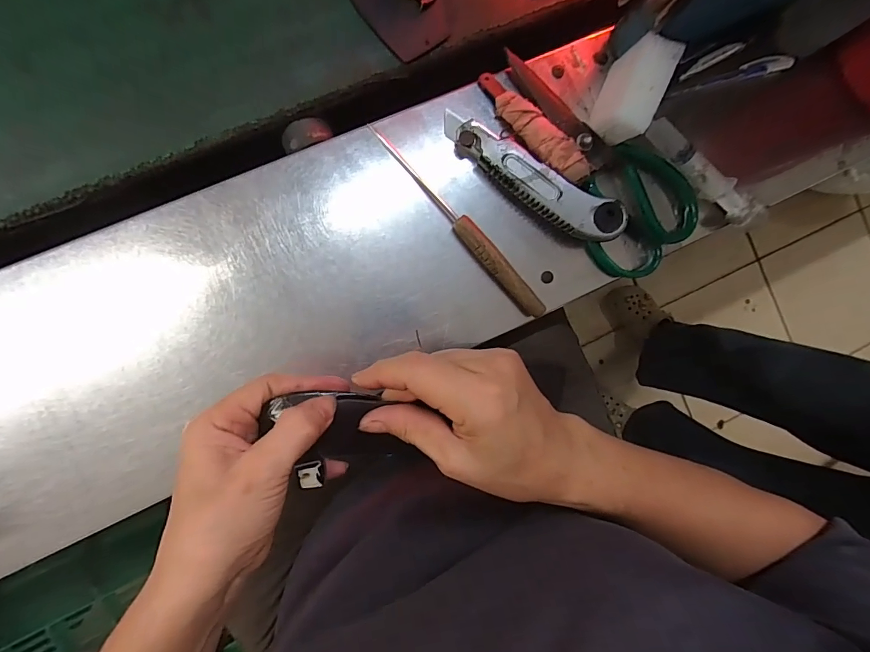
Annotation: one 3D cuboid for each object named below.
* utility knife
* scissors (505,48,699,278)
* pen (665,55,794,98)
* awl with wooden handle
[{"bbox_3d":[0.075,-0.115,0.338,0.160,0.029,0.035,31,85,-6],"label":"utility knife"},{"bbox_3d":[0.132,-0.139,0.352,0.095,0.024,0.204,-39,94,-7],"label":"scissors"},{"bbox_3d":[0.259,-0.219,0.367,0.121,0.014,0.014,-17,91,-8],"label":"pen"},{"bbox_3d":[0.021,-0.081,0.335,0.018,0.016,0.191,-41,94,-7],"label":"awl with wooden handle"}]

